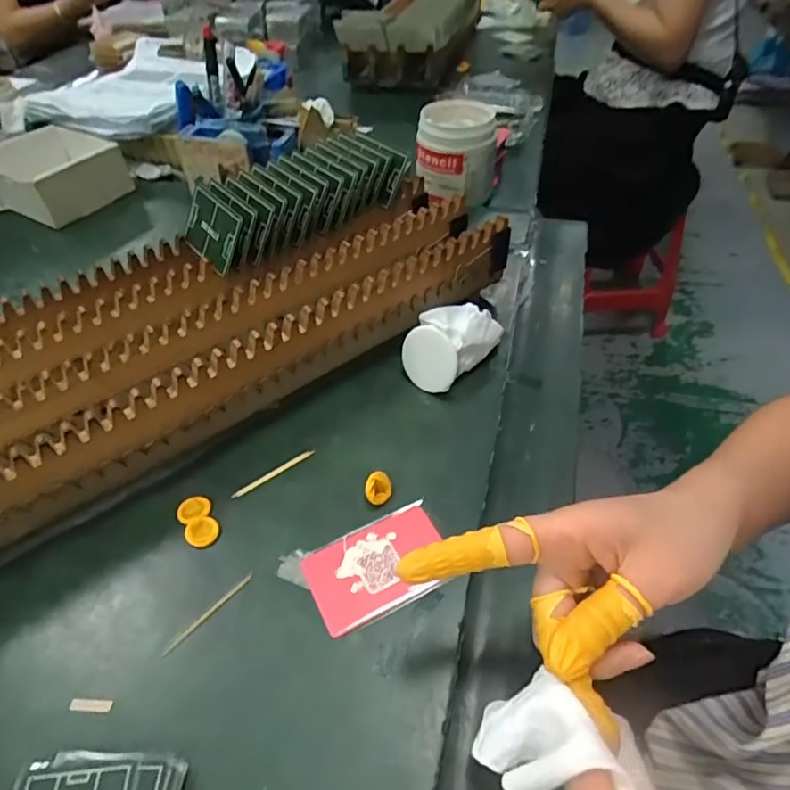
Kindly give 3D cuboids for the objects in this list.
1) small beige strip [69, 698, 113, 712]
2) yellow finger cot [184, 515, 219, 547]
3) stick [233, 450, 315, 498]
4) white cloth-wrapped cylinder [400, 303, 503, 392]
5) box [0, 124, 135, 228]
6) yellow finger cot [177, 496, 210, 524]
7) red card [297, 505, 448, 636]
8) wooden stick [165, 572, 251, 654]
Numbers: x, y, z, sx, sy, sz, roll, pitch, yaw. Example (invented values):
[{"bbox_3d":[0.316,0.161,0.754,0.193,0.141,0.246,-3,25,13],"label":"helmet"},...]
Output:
[{"bbox_3d":[-0.161,0.163,0.288,0.023,0.004,0.006,2,47,4],"label":"small beige strip"},{"bbox_3d":[-0.126,0.089,0.355,0.021,0.004,0.020,7,54,-10],"label":"yellow finger cot"},{"bbox_3d":[-0.086,0.056,0.388,0.063,0.005,0.005,-28,51,-22],"label":"stick"},{"bbox_3d":[0.043,-0.042,0.445,0.054,0.048,0.078,33,56,29],"label":"white cloth-wrapped cylinder"},{"bbox_3d":[-0.415,-0.270,0.670,0.121,0.061,0.124,28,53,26],"label":"box"},{"bbox_3d":[-0.136,0.076,0.366,0.021,0.004,0.021,-1,46,1],"label":"yellow finger cot"},{"bbox_3d":[-0.009,0.107,0.339,0.085,0.006,0.058,-22,48,-17],"label":"red card"},{"bbox_3d":[-0.109,0.127,0.320,0.004,0.004,0.061,32,55,28],"label":"wooden stick"}]

